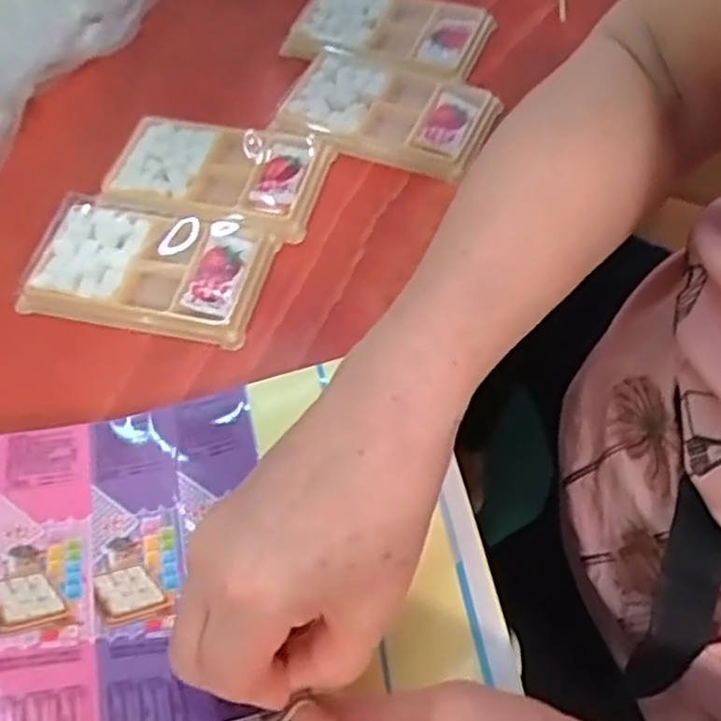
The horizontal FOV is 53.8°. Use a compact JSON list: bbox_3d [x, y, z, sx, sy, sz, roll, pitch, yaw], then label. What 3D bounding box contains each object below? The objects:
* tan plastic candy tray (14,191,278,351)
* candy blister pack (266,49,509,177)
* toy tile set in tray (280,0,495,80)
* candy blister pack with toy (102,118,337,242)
[{"bbox_3d":[-0.123,-0.057,0.413,0.134,0.016,0.081,10,60,10],"label":"tan plastic candy tray"},{"bbox_3d":[0.019,-0.164,0.467,0.130,0.015,0.086,16,61,13],"label":"candy blister pack"},{"bbox_3d":[0.022,-0.240,0.514,0.133,0.021,0.073,22,62,16],"label":"toy tile set in tray"},{"bbox_3d":[-0.089,-0.119,0.448,0.131,0.014,0.074,14,60,12],"label":"candy blister pack with toy"}]

